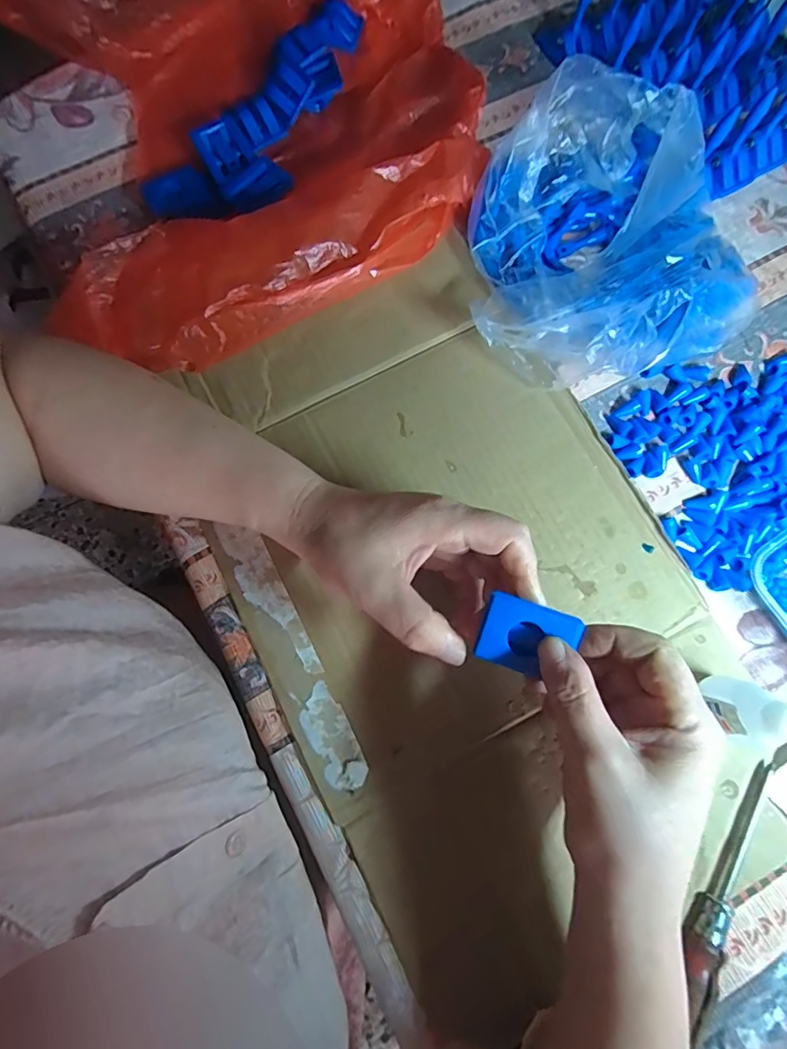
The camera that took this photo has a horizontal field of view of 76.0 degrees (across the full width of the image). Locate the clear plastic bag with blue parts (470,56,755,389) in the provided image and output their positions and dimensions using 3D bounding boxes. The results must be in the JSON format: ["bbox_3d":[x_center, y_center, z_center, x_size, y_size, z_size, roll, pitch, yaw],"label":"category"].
[{"bbox_3d":[0.146,-0.185,0.322,0.187,0.080,0.185,3,75,-1],"label":"clear plastic bag with blue parts"}]

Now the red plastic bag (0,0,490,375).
[{"bbox_3d":[-0.106,-0.290,0.363,0.346,0.045,0.331,-22,77,-7],"label":"red plastic bag"}]

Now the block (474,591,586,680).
[{"bbox_3d":[0.065,0.054,0.245,0.040,0.015,0.035,20,98,11],"label":"block"}]

